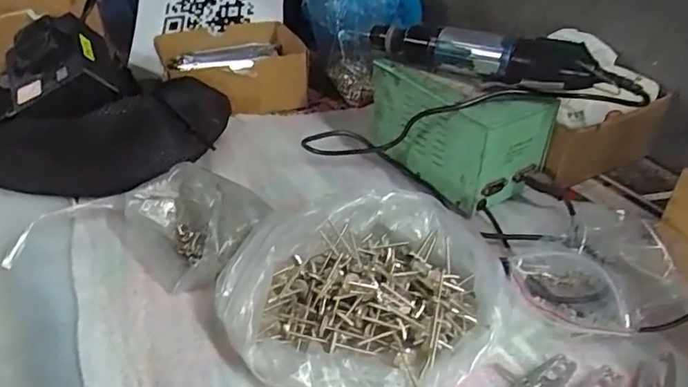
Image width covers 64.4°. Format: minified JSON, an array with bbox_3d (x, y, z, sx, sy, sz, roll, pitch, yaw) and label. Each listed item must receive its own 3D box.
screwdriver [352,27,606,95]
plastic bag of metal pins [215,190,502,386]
[{"bbox_3d":[0.115,-0.129,0.504,0.228,0.044,0.039,20,39,24],"label":"screwdriver"},{"bbox_3d":[0.014,0.066,0.391,0.184,0.036,0.185,24,42,27],"label":"plastic bag of metal pins"}]

